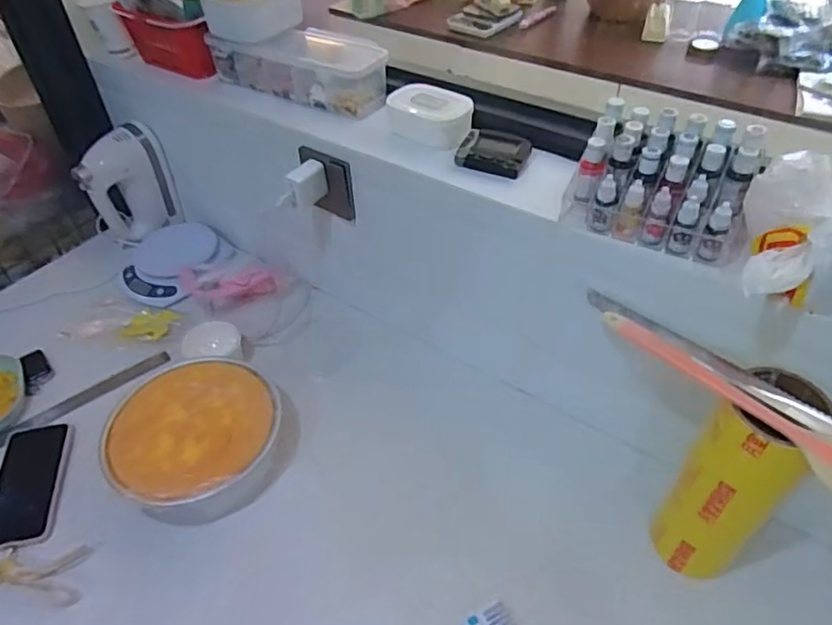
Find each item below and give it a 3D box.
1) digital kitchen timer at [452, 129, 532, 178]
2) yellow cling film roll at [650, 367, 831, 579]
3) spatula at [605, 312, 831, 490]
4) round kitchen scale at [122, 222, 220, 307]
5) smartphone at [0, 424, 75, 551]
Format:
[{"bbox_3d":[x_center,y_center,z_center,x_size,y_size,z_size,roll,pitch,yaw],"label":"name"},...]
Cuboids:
[{"bbox_3d":[0.095,-0.192,0.720,0.077,0.027,0.062,18,48,19],"label":"digital kitchen timer"},{"bbox_3d":[0.313,0.174,0.596,0.085,0.260,0.083,-1,44,1],"label":"yellow cling film roll"},{"bbox_3d":[0.285,0.076,0.508,0.042,0.020,0.277,-31,51,-26],"label":"spatula"},{"bbox_3d":[-0.413,-0.089,1.017,0.146,0.058,0.159,-1,44,1],"label":"round kitchen scale"},{"bbox_3d":[-0.497,0.218,0.773,0.087,0.016,0.171,0,50,-14],"label":"smartphone"}]

